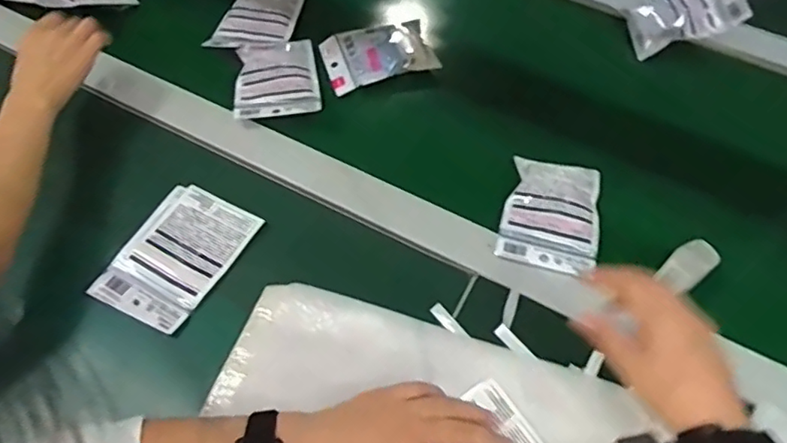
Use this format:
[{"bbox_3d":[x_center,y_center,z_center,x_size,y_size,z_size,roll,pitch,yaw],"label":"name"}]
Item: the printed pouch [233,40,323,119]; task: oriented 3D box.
[{"bbox_3d":[-0.138,-0.170,0.694,0.096,0.014,0.114,-8,55,-8],"label":"printed pouch"}]

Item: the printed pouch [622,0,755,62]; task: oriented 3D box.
[{"bbox_3d":[0.364,-0.272,0.744,0.133,0.028,0.096,-15,69,21],"label":"printed pouch"}]

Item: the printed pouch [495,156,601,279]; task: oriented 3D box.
[{"bbox_3d":[0.163,-0.010,0.605,0.094,0.021,0.124,12,54,6],"label":"printed pouch"}]

